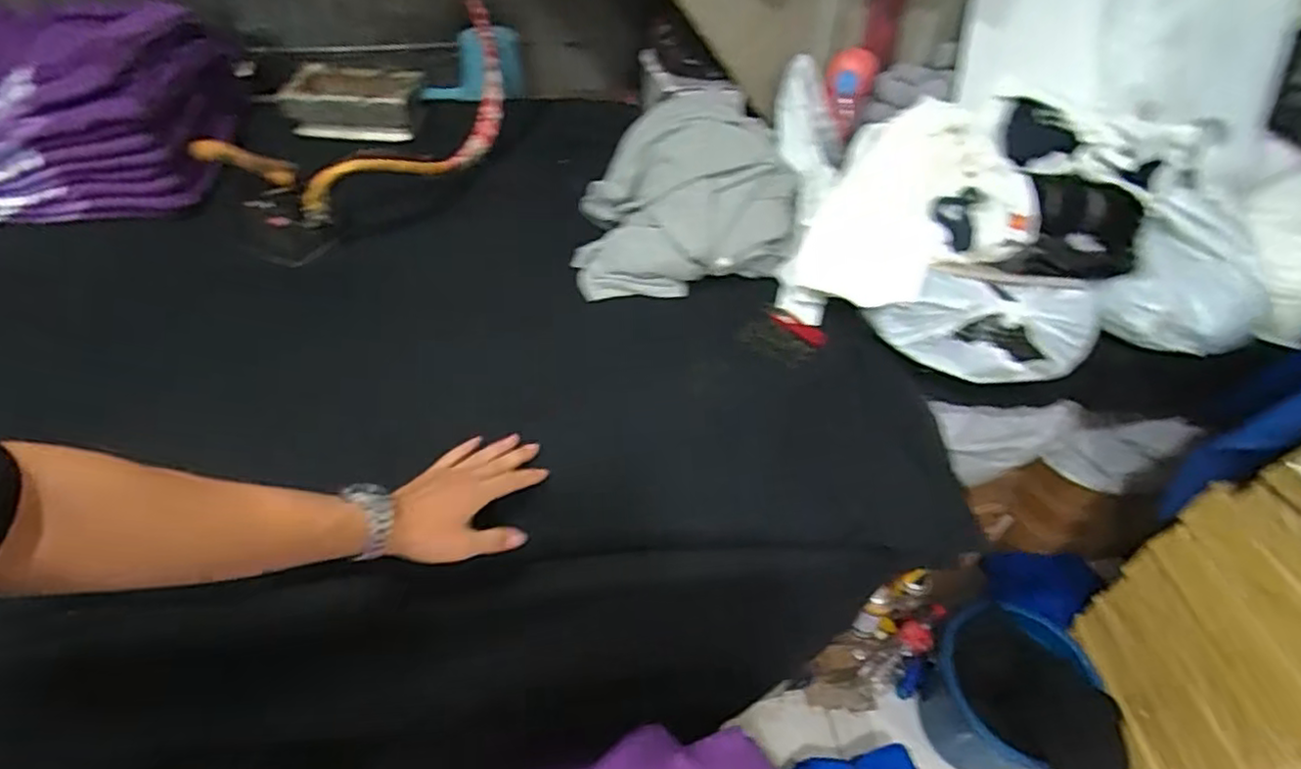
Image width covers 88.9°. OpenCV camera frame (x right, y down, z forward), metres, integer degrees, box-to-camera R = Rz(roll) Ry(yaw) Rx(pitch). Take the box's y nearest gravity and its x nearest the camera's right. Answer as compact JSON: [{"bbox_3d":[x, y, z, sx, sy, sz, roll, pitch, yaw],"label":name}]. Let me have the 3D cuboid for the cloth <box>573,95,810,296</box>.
[{"bbox_3d":[0.039,-0.298,0.993,0.326,0.157,0.306,-9,47,-10],"label":"cloth"}]

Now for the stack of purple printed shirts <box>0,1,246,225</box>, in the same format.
[{"bbox_3d":[-0.915,-0.405,0.965,0.556,0.215,0.311,-5,46,-6],"label":"stack of purple printed shirts"}]

